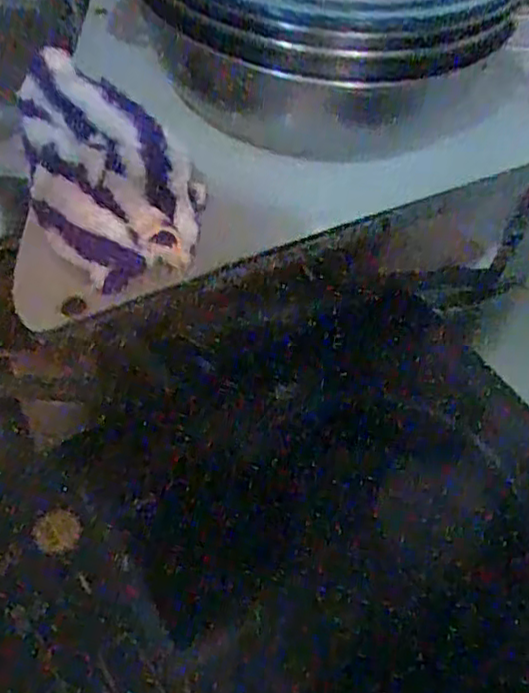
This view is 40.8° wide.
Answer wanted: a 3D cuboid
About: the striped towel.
[{"bbox_3d":[-0.103,-0.121,0.447,0.095,0.042,0.200,-17,56,-16],"label":"striped towel"}]

